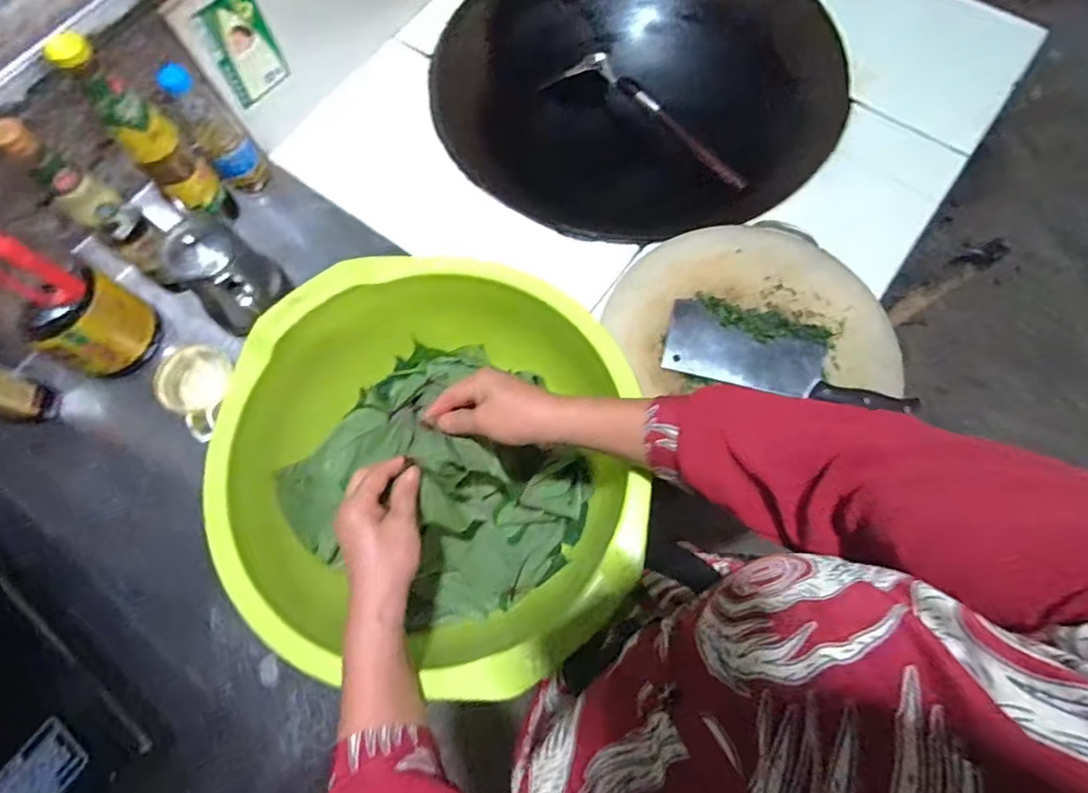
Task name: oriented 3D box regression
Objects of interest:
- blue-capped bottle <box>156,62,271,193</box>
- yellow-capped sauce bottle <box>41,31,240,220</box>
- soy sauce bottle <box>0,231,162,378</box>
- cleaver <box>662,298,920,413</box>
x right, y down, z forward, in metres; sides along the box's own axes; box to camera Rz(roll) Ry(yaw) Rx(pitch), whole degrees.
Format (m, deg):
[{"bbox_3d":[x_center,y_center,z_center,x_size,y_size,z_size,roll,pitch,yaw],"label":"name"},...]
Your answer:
[{"bbox_3d":[-0.442,-0.355,0.740,0.059,0.186,0.050,-40,75,-11],"label":"blue-capped bottle"},{"bbox_3d":[-0.484,-0.311,0.684,0.062,0.256,0.076,-43,75,-11],"label":"yellow-capped sauce bottle"},{"bbox_3d":[-0.566,-0.119,0.606,0.082,0.285,0.107,29,75,11],"label":"soy sauce bottle"},{"bbox_3d":[0.300,-0.039,0.666,0.300,0.029,0.084,15,73,7],"label":"cleaver"}]

